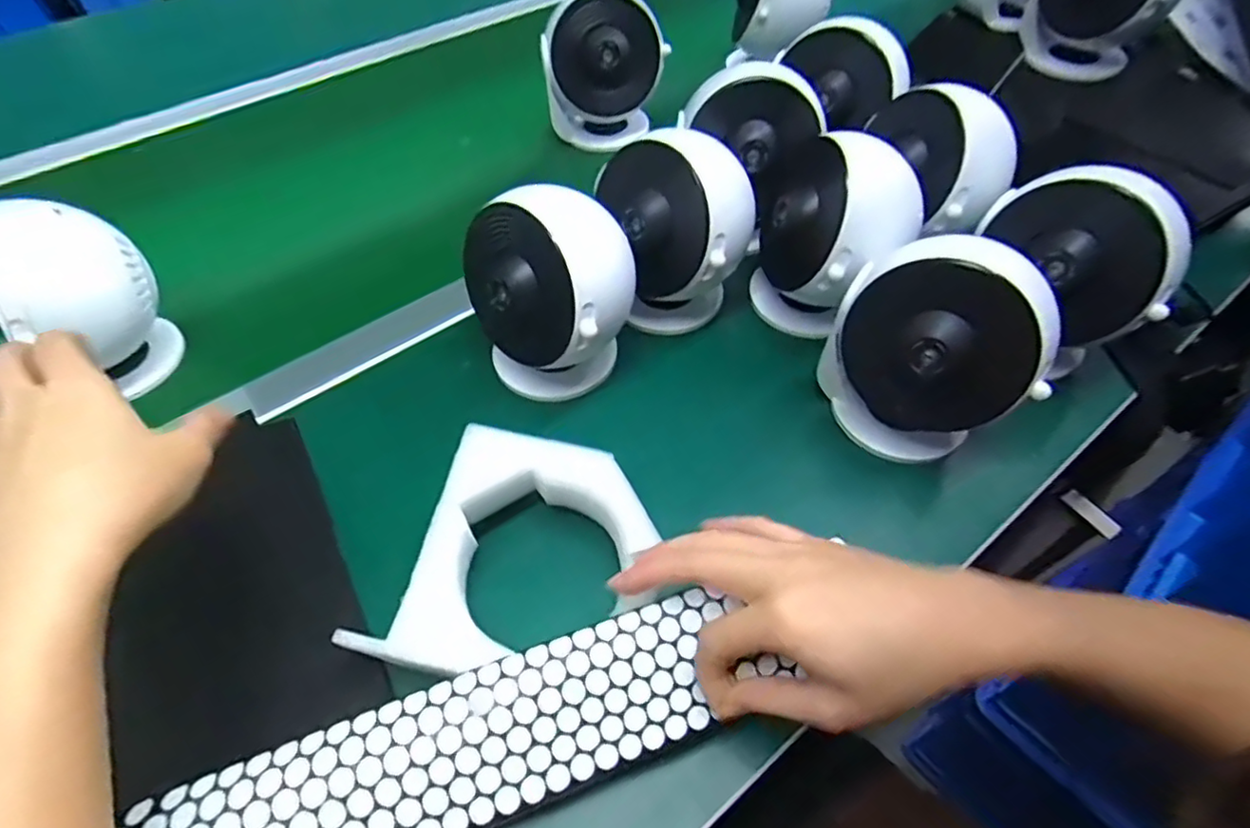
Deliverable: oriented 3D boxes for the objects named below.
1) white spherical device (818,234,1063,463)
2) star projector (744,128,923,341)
[{"bbox_3d":[0.178,-0.034,0.363,0.084,0.120,0.110,-34,59,-21],"label":"white spherical device"},{"bbox_3d":[0.136,-0.110,0.412,0.097,0.114,0.099,10,54,11],"label":"star projector"}]

